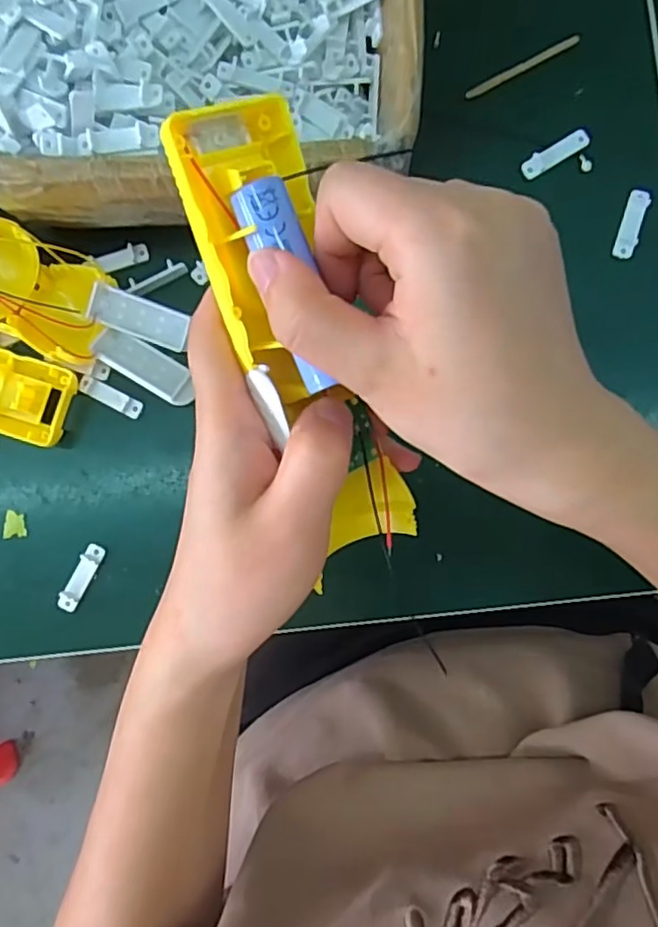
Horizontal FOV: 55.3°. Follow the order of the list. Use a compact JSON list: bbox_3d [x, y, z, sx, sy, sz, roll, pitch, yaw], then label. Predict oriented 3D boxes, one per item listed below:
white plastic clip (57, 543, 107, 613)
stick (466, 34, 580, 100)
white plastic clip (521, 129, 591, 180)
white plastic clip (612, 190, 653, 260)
[{"bbox_3d":[-0.132,0.061,0.334,0.010,0.004,0.037,30,88,3],"label":"white plastic clip"},{"bbox_3d":[0.106,-0.217,0.343,0.067,0.004,0.006,-27,87,0],"label":"stick"},{"bbox_3d":[0.123,-0.167,0.338,0.039,0.004,0.011,-29,87,0],"label":"white plastic clip"},{"bbox_3d":[0.162,-0.128,0.334,0.010,0.004,0.038,18,88,2],"label":"white plastic clip"}]

